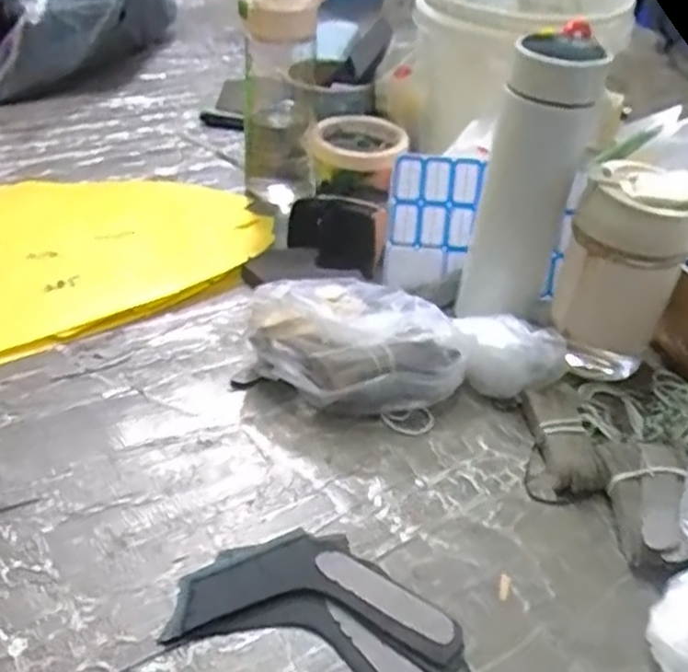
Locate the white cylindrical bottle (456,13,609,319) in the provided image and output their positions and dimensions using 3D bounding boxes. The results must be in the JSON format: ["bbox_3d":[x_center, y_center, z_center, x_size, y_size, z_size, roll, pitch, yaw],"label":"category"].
[{"bbox_3d":[0.134,-0.109,0.544,0.067,0.209,0.061,20,42,19],"label":"white cylindrical bottle"}]

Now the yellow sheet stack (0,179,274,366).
[{"bbox_3d":[-0.283,-0.077,0.669,0.421,0.024,0.272,-22,45,-31],"label":"yellow sheet stack"}]

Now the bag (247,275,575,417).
[{"bbox_3d":[0.040,0.001,0.560,0.216,0.071,0.109,-2,38,-8],"label":"bag"}]

